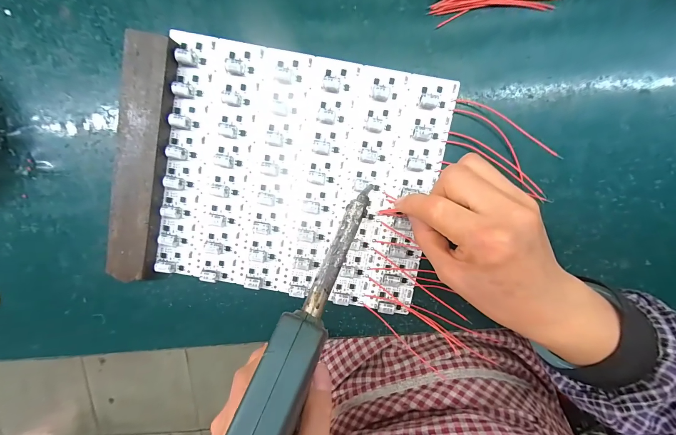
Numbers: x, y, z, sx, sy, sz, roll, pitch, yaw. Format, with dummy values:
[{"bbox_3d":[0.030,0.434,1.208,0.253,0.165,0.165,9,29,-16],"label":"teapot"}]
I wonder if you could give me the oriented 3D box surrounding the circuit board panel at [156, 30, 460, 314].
[{"bbox_3d":[-0.031,-0.030,0.242,0.224,0.013,0.199,11,98,-1],"label":"circuit board panel"}]

